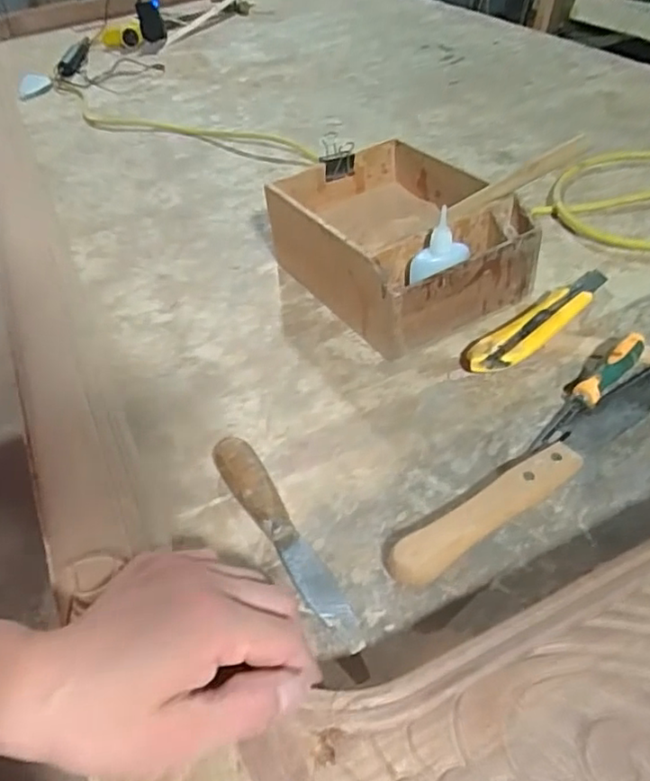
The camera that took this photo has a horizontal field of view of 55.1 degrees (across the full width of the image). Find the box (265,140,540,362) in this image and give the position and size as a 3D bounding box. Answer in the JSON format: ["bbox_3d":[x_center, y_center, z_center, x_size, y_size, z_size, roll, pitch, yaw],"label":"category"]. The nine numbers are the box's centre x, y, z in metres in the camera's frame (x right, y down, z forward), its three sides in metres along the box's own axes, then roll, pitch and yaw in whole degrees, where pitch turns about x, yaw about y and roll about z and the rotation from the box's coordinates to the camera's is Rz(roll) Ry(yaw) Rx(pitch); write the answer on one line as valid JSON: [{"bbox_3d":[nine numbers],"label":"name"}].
[{"bbox_3d":[0.064,-0.136,0.562,0.156,0.085,0.201,-26,46,-19],"label":"box"}]

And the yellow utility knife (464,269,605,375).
[{"bbox_3d":[0.181,-0.056,0.508,0.169,0.020,0.035,-31,48,-24],"label":"yellow utility knife"}]

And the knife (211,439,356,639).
[{"bbox_3d":[-0.029,0.085,0.387,0.023,0.022,0.154,-26,46,-19],"label":"knife"}]

